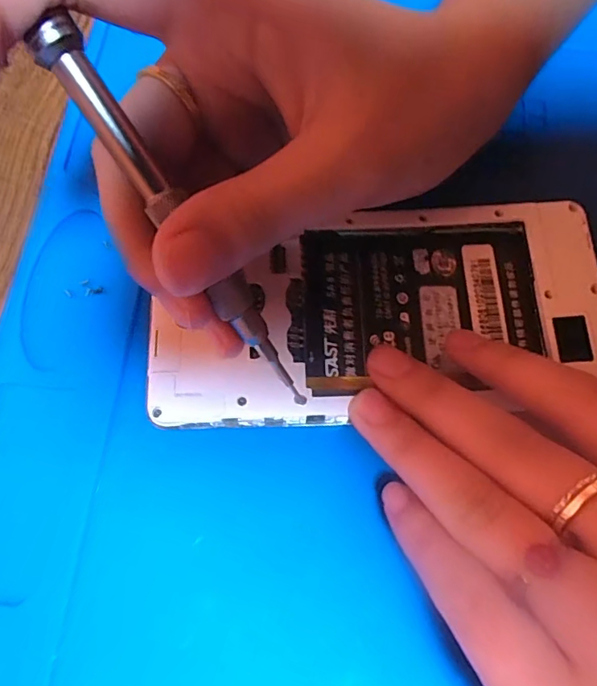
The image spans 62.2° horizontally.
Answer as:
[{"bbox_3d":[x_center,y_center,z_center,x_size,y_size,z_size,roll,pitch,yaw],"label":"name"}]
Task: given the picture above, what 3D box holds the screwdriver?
[{"bbox_3d":[-0.025,-0.024,0.122,0.010,0.008,0.105,-38,113,-11],"label":"screwdriver"}]

